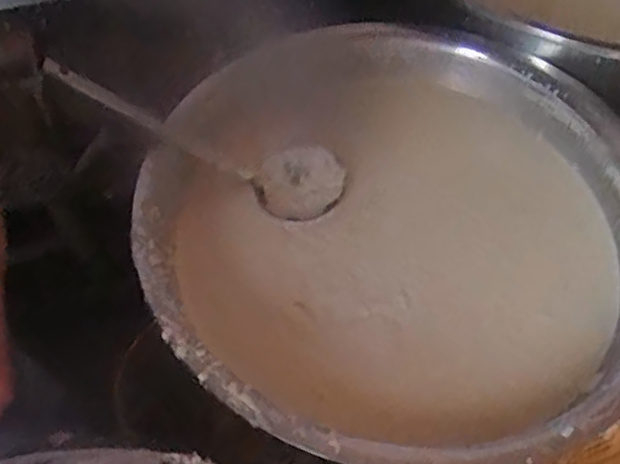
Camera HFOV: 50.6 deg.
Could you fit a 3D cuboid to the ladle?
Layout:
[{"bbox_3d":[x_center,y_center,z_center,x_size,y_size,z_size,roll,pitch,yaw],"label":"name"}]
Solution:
[{"bbox_3d":[-0.118,-0.104,0.718,0.339,0.063,0.100,23,53,-20],"label":"ladle"}]

